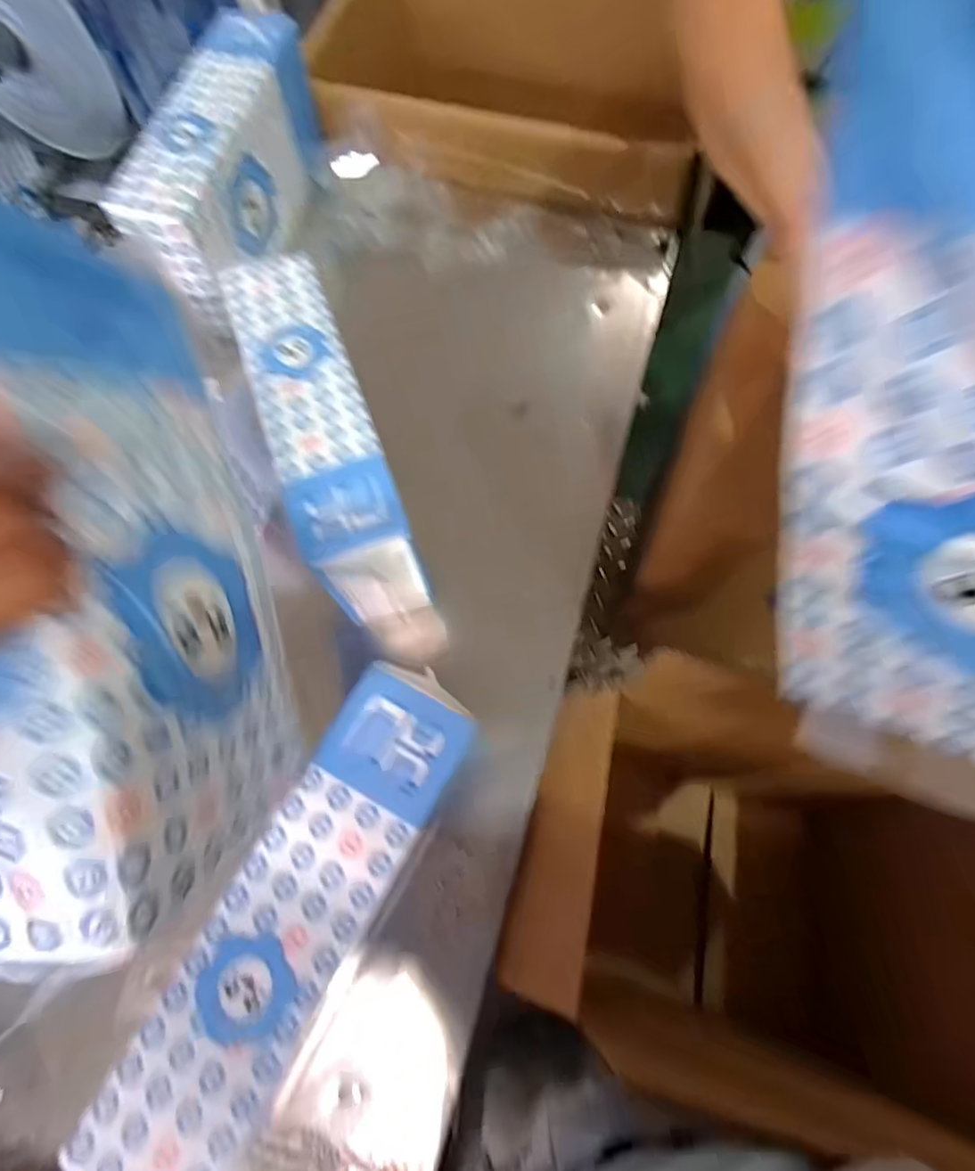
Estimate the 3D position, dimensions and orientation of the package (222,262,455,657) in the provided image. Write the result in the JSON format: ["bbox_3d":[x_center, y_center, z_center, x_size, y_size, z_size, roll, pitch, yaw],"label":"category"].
[{"bbox_3d":[-0.153,-0.140,0.558,0.083,0.144,0.327,-20,71,-6],"label":"package"}]

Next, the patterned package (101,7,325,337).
[{"bbox_3d":[-0.302,-0.481,0.682,0.099,0.152,0.326,11,71,6],"label":"patterned package"}]

